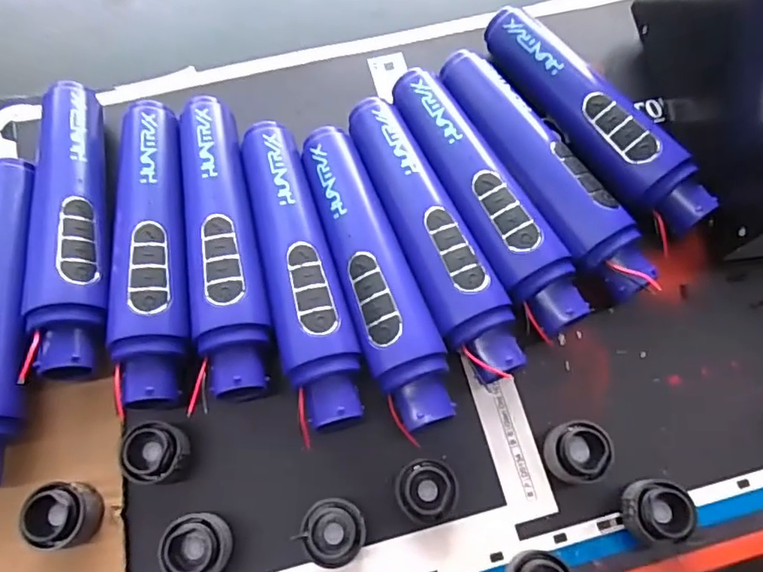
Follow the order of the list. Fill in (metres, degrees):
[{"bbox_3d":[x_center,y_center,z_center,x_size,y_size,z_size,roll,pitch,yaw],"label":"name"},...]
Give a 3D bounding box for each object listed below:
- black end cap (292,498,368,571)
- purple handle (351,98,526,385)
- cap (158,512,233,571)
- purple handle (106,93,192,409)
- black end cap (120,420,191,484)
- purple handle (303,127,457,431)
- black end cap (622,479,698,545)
[{"bbox_3d":[-0.022,0.117,0.266,0.029,0.025,0.028,0,68,0],"label":"black end cap"},{"bbox_3d":[0.027,-0.028,0.312,0.039,0.041,0.171,-21,70,-8],"label":"purple handle"},{"bbox_3d":[-0.085,0.122,0.263,0.028,0.024,0.029,0,68,0],"label":"cap"},{"bbox_3d":[-0.124,-0.021,0.307,0.036,0.040,0.176,-9,69,-4],"label":"purple handle"},{"bbox_3d":[-0.109,0.082,0.276,0.027,0.028,0.027,0,68,0],"label":"black end cap"},{"bbox_3d":[-0.003,-0.009,0.305,0.040,0.041,0.171,-17,69,-7],"label":"purple handle"},{"bbox_3d":[0.130,0.108,0.268,0.027,0.024,0.027,0,68,0],"label":"black end cap"}]

